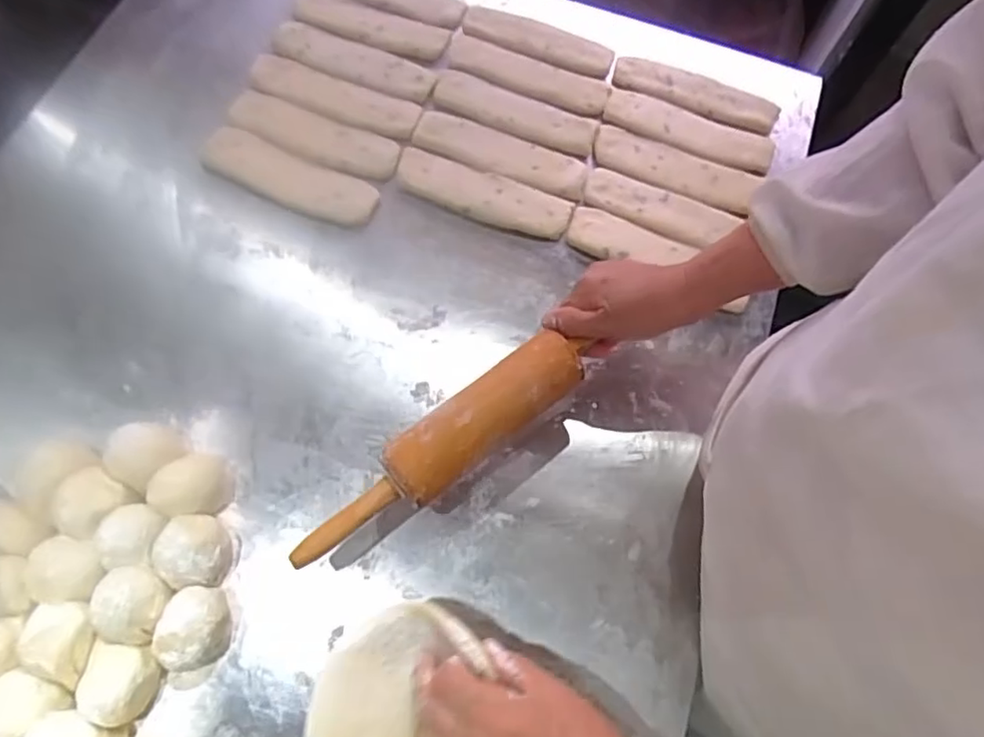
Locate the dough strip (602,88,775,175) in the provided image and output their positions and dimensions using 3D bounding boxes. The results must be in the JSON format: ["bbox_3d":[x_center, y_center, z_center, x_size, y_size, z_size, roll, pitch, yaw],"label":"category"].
[{"bbox_3d":[0.212,-0.259,0.669,0.185,0.012,0.054,18,70,4],"label":"dough strip"}]

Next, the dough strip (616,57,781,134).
[{"bbox_3d":[0.225,-0.307,0.683,0.183,0.022,0.049,15,70,3],"label":"dough strip"}]

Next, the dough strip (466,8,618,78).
[{"bbox_3d":[0.054,-0.376,0.703,0.170,0.017,0.055,17,70,3],"label":"dough strip"}]

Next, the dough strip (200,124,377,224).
[{"bbox_3d":[-0.206,-0.195,0.632,0.183,0.016,0.054,25,71,6],"label":"dough strip"}]

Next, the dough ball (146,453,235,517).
[{"bbox_3d":[-0.242,0.094,0.503,0.046,0.044,0.050,1,70,-2],"label":"dough ball"}]

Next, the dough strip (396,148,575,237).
[{"bbox_3d":[-0.010,-0.177,0.637,0.181,0.013,0.056,21,70,5],"label":"dough strip"}]

